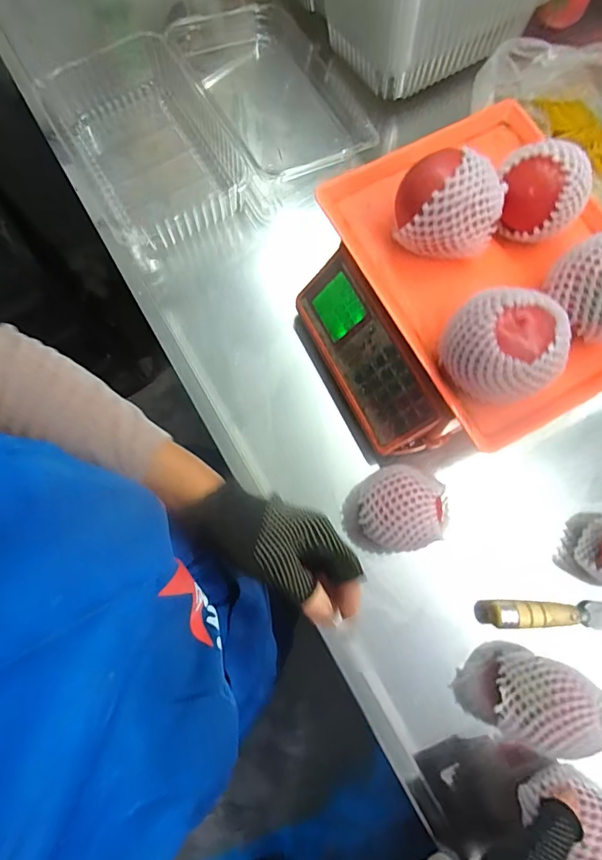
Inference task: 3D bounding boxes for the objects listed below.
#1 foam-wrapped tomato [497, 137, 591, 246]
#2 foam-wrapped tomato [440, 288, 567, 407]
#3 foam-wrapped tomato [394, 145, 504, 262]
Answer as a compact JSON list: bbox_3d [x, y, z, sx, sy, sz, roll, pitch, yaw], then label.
[{"bbox_3d":[0.210,-0.205,0.400,0.060,0.062,0.061,0,77,2],"label":"foam-wrapped tomato"},{"bbox_3d":[0.162,-0.066,0.373,0.092,0.076,0.078,13,78,5],"label":"foam-wrapped tomato"},{"bbox_3d":[0.127,-0.196,0.397,0.086,0.070,0.071,4,78,3],"label":"foam-wrapped tomato"}]

